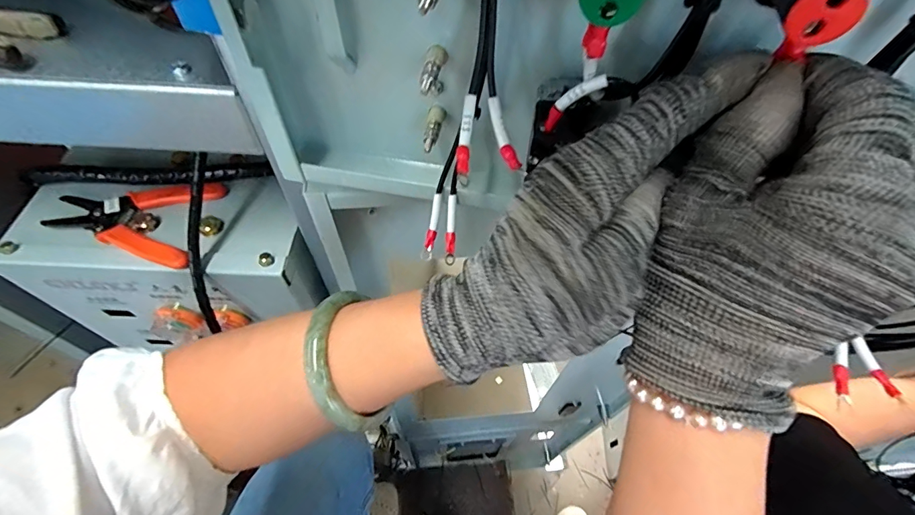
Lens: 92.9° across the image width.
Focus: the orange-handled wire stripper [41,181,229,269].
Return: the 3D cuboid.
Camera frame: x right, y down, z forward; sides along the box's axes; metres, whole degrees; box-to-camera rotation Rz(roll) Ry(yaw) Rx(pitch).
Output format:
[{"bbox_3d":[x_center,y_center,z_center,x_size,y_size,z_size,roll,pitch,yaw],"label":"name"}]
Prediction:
[{"bbox_3d":[-0.305,-0.038,0.408,0.140,0.012,0.097,4,57,0],"label":"orange-handled wire stripper"}]

